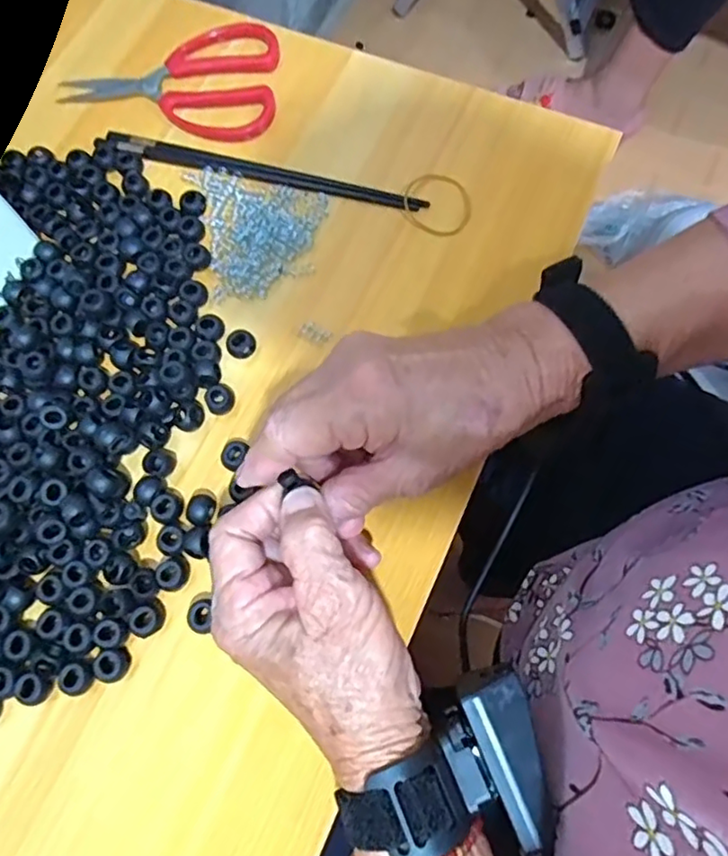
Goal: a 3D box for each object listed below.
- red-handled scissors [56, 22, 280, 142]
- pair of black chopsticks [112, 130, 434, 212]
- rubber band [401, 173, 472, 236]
[{"bbox_3d":[-0.142,-0.267,0.446,0.162,0.016,0.099,11,71,6],"label":"red-handled scissors"},{"bbox_3d":[-0.071,-0.177,0.415,0.228,0.005,0.013,14,72,7],"label":"pair of black chopsticks"},{"bbox_3d":[0.049,-0.152,0.407,0.051,0.006,0.044,32,77,10],"label":"rubber band"}]

